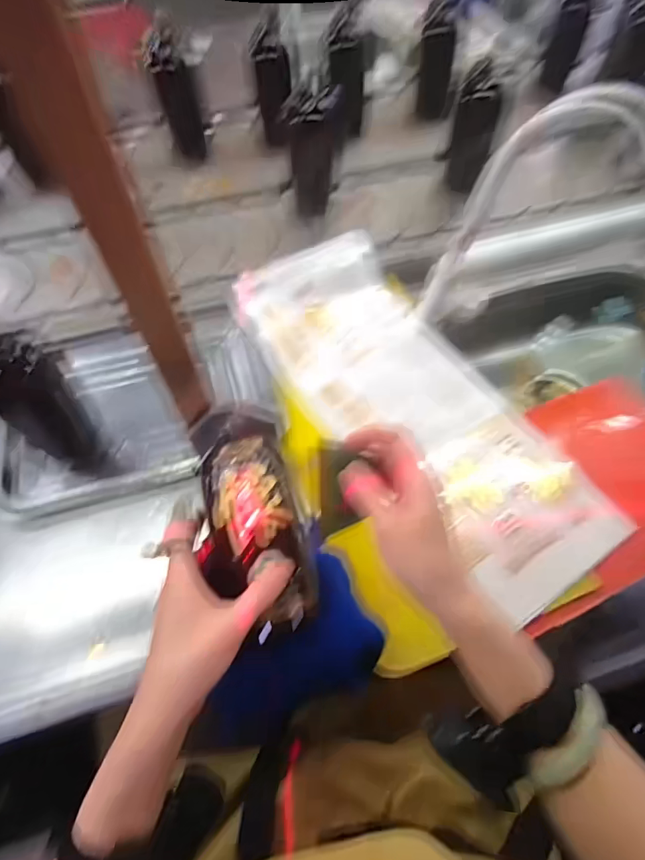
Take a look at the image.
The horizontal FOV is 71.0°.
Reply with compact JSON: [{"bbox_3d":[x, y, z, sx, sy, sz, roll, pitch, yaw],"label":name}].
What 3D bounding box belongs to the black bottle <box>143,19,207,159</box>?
[{"bbox_3d":[-0.250,-0.577,0.788,0.054,0.190,0.052,11,61,8],"label":"black bottle"}]

